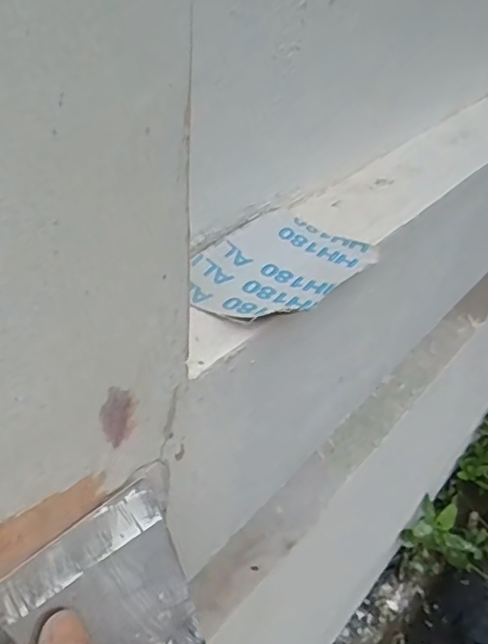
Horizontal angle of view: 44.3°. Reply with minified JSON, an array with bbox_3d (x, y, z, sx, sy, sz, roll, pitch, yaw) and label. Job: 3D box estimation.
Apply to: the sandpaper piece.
[{"bbox_3d":[0.019,-0.030,0.311,0.064,0.009,0.100,31,47,29],"label":"sandpaper piece"}]

